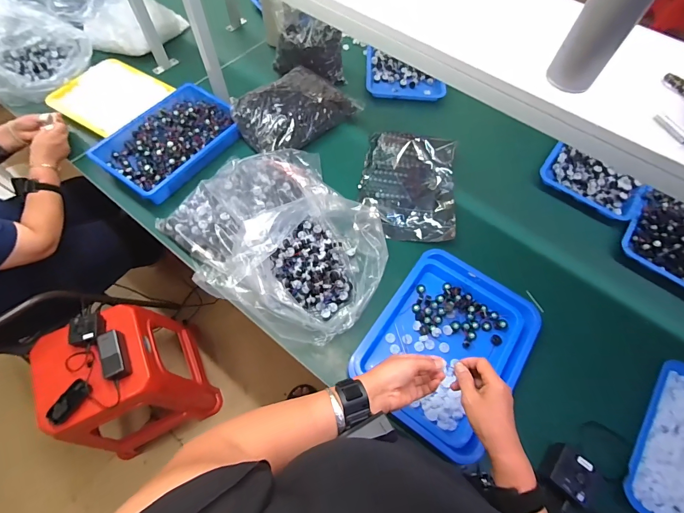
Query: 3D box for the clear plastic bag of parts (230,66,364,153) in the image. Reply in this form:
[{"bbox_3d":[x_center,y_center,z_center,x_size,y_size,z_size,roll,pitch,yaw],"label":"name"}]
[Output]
[{"bbox_3d":[-0.128,-0.430,0.982,0.347,0.089,0.207,-34,69,-18],"label":"clear plastic bag of parts"}]

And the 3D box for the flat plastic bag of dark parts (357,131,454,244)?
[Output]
[{"bbox_3d":[0.181,-0.205,0.923,0.254,0.039,0.338,7,63,1],"label":"flat plastic bag of dark parts"}]

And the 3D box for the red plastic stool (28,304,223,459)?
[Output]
[{"bbox_3d":[-0.680,0.407,1.123,0.349,0.480,0.337,-25,66,-14],"label":"red plastic stool"}]

